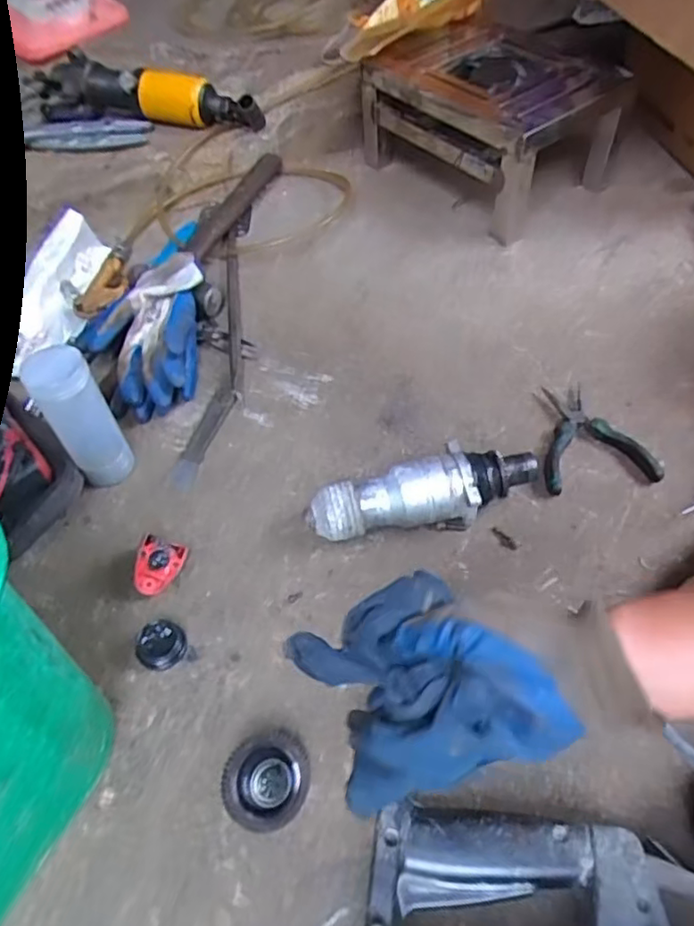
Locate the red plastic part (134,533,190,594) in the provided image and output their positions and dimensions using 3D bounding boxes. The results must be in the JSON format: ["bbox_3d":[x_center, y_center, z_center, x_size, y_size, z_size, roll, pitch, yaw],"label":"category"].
[{"bbox_3d":[-0.176,0.096,0.597,0.035,0.034,0.049,10,55,13],"label":"red plastic part"}]

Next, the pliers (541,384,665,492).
[{"bbox_3d":[0.249,-0.033,0.672,0.113,0.018,0.134,-8,53,-1],"label":"pliers"}]

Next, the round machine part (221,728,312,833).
[{"bbox_3d":[-0.060,0.236,0.478,0.066,0.038,0.064,-26,55,-14],"label":"round machine part"}]

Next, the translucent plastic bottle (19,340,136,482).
[{"bbox_3d":[-0.262,-0.043,0.634,0.056,0.153,0.052,-30,56,-17],"label":"translucent plastic bottle"}]

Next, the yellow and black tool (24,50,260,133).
[{"bbox_3d":[-0.334,-0.620,1.084,0.408,0.086,0.068,11,55,14],"label":"yellow and black tool"}]

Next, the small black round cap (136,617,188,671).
[{"bbox_3d":[-0.161,0.157,0.555,0.036,0.018,0.042,19,57,19],"label":"small black round cap"}]

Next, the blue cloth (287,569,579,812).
[{"bbox_3d":[0.039,0.125,0.368,0.122,0.073,0.111,-17,53,-7],"label":"blue cloth"}]

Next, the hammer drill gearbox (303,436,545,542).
[{"bbox_3d":[0.073,0.029,0.616,0.219,0.061,0.068,-8,53,-1],"label":"hammer drill gearbox"}]

